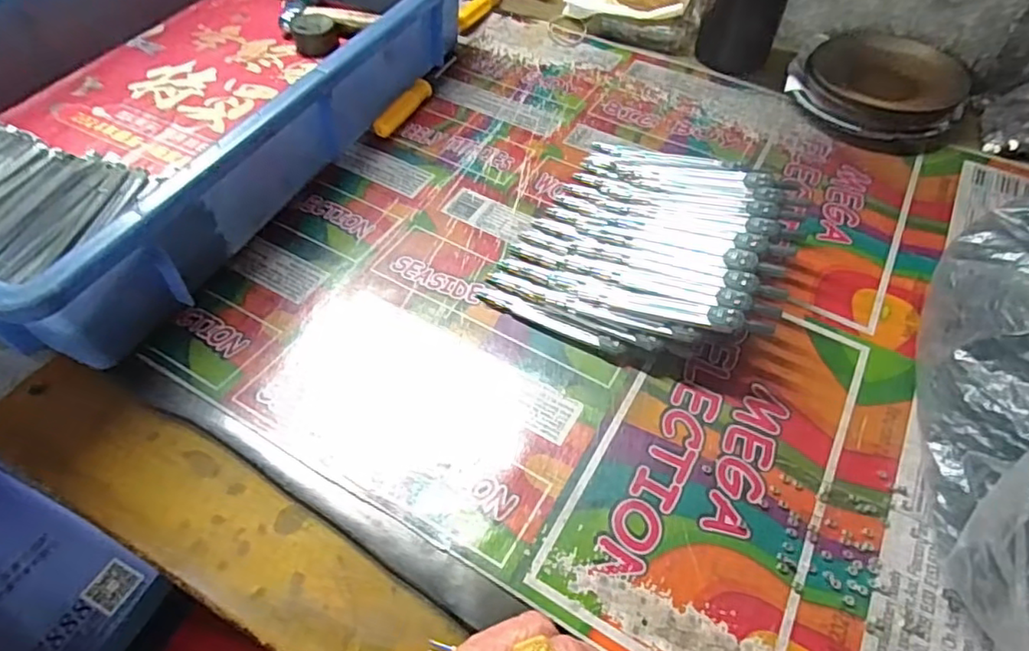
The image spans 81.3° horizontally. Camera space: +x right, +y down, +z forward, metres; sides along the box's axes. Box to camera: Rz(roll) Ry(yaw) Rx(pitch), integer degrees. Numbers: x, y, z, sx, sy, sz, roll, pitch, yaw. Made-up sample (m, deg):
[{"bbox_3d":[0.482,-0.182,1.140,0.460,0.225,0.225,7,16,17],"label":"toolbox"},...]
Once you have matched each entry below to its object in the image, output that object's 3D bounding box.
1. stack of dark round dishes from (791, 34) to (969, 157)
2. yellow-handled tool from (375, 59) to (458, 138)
[{"bbox_3d":[0.296,-0.196,0.493,0.127,0.031,0.128,26,57,16],"label":"stack of dark round dishes"},{"bbox_3d":[-0.077,-0.189,0.488,0.015,0.012,0.124,21,55,13],"label":"yellow-handled tool"}]

